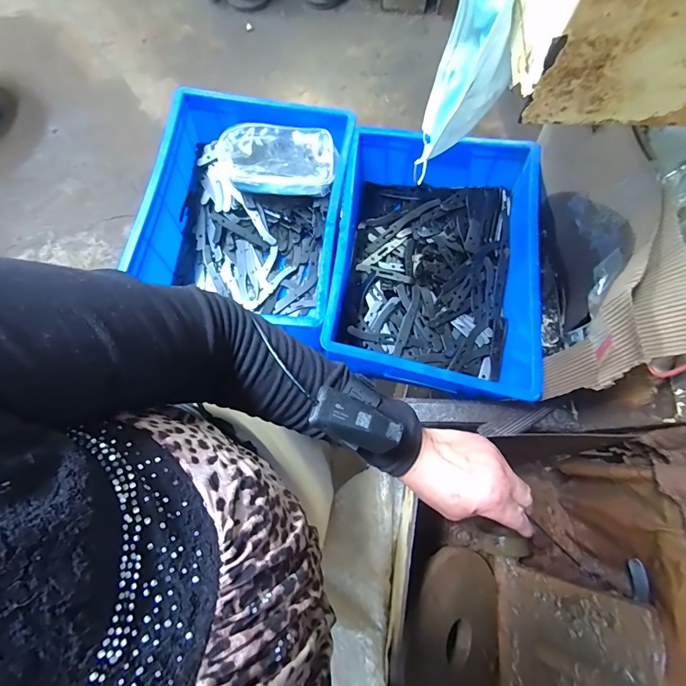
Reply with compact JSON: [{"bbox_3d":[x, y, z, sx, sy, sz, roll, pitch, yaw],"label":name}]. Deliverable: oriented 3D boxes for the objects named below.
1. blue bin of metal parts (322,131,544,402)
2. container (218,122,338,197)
[{"bbox_3d":[0.142,-0.129,0.630,0.298,0.141,0.404,9,75,1],"label":"blue bin of metal parts"},{"bbox_3d":[-0.113,-0.321,0.682,0.197,0.047,0.116,-6,76,-3],"label":"container"}]

